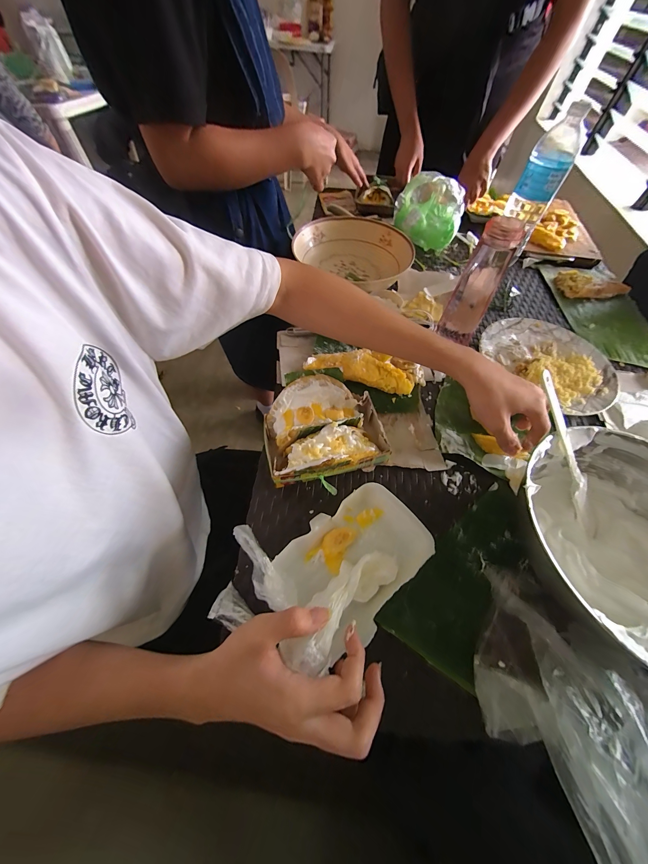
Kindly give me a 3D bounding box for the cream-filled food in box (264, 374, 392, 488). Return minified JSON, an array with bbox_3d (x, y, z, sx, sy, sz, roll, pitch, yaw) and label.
[{"bbox_3d":[-0.001,-0.005,0.380,0.157,0.059,0.133,-11,60,-9],"label":"cream-filled food in box"}]

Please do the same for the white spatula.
[{"bbox_3d":[0.276,0.013,0.321,0.023,0.009,0.174,-25,100,-17],"label":"white spatula"}]

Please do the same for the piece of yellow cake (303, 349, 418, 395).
[{"bbox_3d":[0.061,-0.108,0.467,0.178,0.020,0.061,13,59,5],"label":"piece of yellow cake"}]

